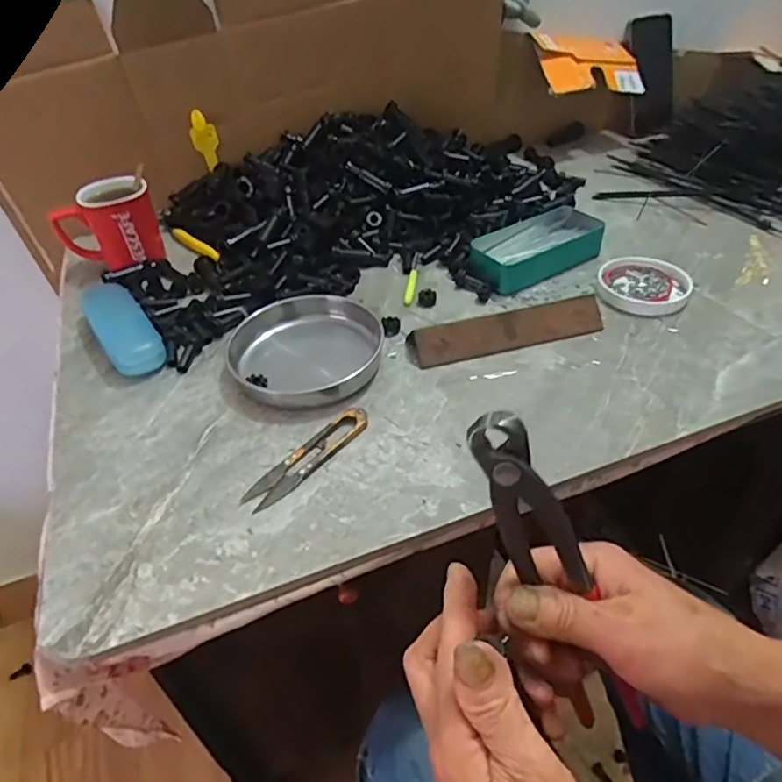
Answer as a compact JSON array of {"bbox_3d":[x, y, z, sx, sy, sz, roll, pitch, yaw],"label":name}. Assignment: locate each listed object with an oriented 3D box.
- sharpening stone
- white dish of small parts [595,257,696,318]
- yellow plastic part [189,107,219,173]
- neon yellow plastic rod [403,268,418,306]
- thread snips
[{"bbox_3d":[0.107,-0.055,0.534,0.184,0.025,0.029,-11,42,-8],"label":"sharpening stone"},{"bbox_3d":[0.257,-0.109,0.587,0.085,0.014,0.094,23,48,27],"label":"white dish of small parts"},{"bbox_3d":[-0.239,-0.322,0.743,0.032,0.073,0.017,-13,43,-11],"label":"yellow plastic part"},{"bbox_3d":[0.021,-0.113,0.617,0.012,0.008,0.067,2,42,6],"label":"neon yellow plastic rod"},{"bbox_3d":[-0.062,0.049,0.443,0.026,0.010,0.116,31,52,32],"label":"thread snips"}]

